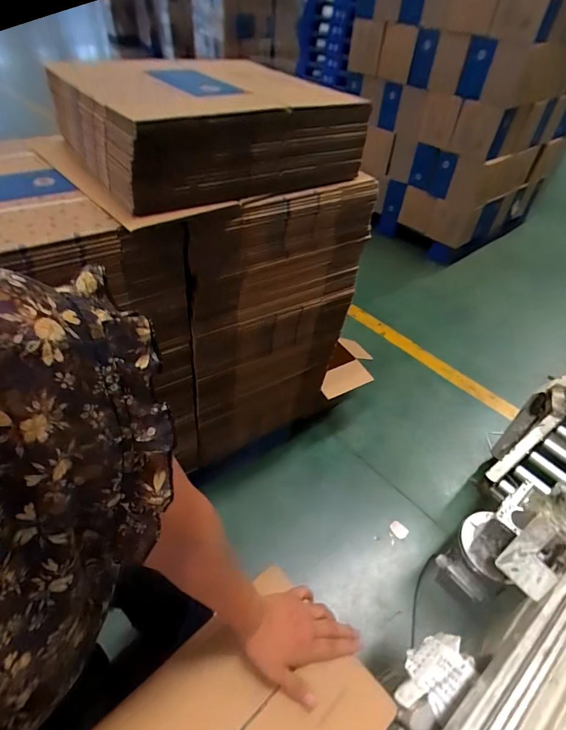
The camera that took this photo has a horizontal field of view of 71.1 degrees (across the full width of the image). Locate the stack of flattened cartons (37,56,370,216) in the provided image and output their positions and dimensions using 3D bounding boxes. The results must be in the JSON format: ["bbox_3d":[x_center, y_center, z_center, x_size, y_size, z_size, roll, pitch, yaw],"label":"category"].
[{"bbox_3d":[-0.167,-0.544,0.882,0.533,0.168,0.458,-29,55,-30],"label":"stack of flattened cartons"}]

